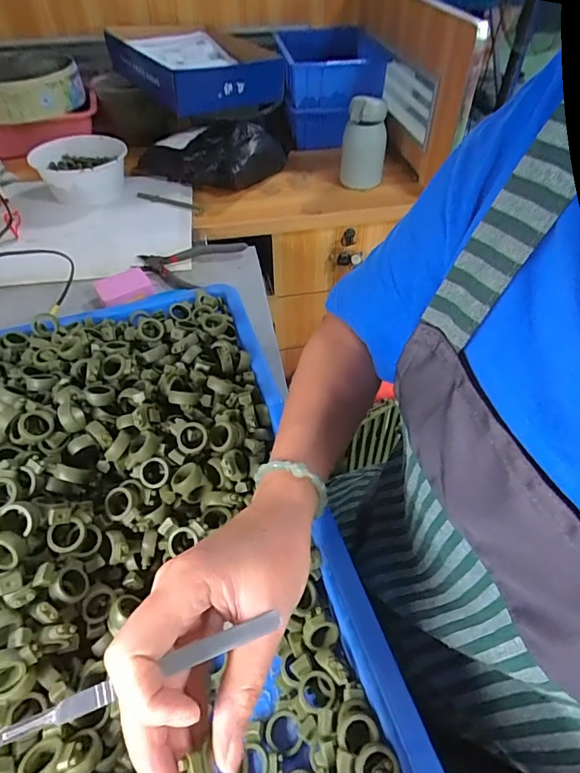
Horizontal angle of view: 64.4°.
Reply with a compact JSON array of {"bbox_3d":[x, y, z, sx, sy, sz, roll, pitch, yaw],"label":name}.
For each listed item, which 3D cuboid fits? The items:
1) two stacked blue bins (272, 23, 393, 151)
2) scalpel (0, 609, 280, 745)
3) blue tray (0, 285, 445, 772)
[{"bbox_3d":[0.084,-0.677,1.039,0.210,0.200,0.250,-5,48,-4],"label":"two stacked blue bins"},{"bbox_3d":[-0.072,0.134,0.210,0.136,0.005,0.009,-16,50,-15],"label":"scalpel"},{"bbox_3d":[-0.158,0.121,0.370,0.379,0.087,0.551,-17,50,-14],"label":"blue tray"}]

